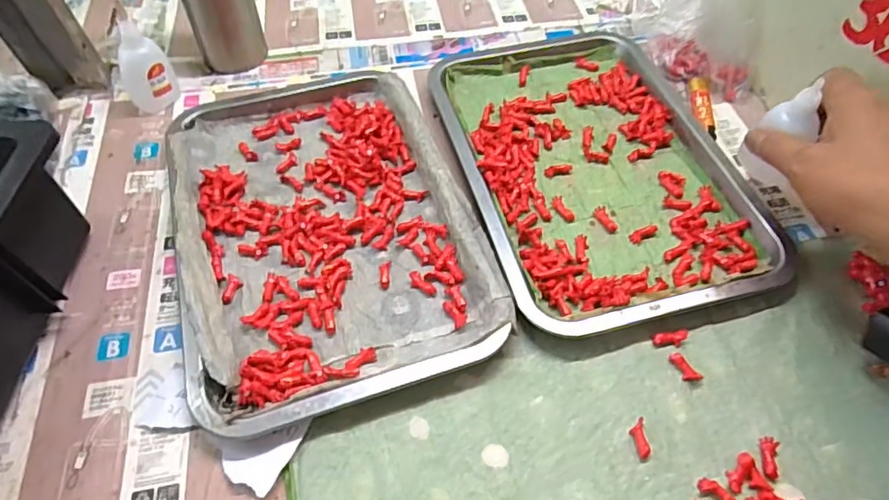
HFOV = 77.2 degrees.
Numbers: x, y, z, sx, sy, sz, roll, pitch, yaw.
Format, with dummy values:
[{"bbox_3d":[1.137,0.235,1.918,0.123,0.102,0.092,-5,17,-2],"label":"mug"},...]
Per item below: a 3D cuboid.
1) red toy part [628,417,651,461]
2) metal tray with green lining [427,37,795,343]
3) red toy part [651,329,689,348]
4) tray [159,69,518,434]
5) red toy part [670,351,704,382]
[{"bbox_3d":[0.119,0.115,0.339,0.009,0.007,0.024,-5,69,-2],"label":"red toy part"},{"bbox_3d":[0.117,-0.085,0.472,0.208,0.020,0.324,-12,55,-8],"label":"metal tray with green lining"},{"bbox_3d":[0.153,0.060,0.377,0.024,0.006,0.010,-11,55,-6],"label":"red toy part"},{"bbox_3d":[-0.094,-0.029,0.433,0.210,0.022,0.311,-16,56,-10],"label":"tray"},{"bbox_3d":[0.158,0.077,0.367,0.012,0.004,0.022,-21,57,-14],"label":"red toy part"}]

